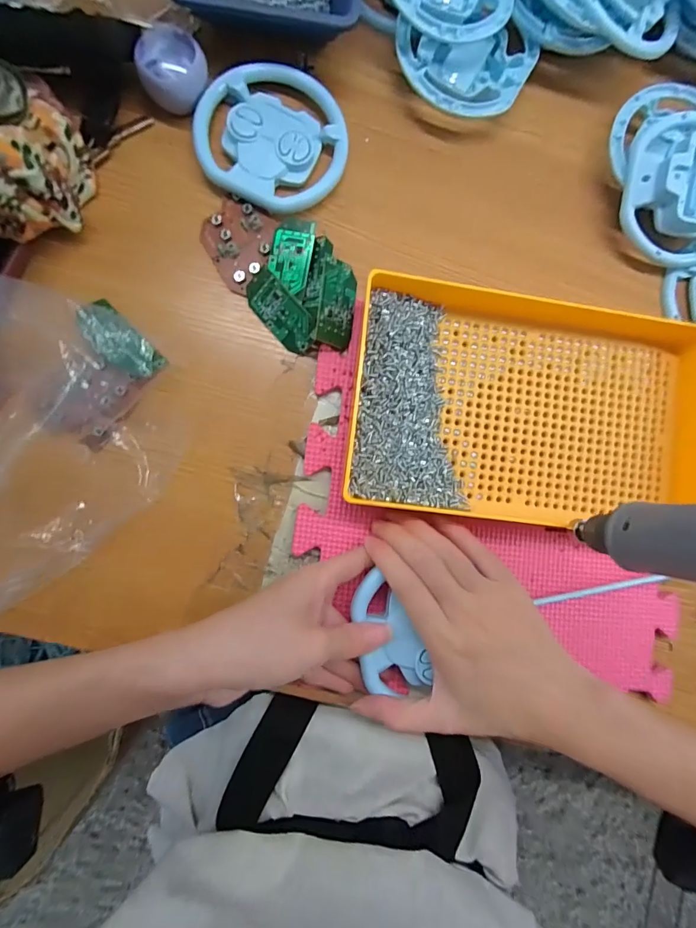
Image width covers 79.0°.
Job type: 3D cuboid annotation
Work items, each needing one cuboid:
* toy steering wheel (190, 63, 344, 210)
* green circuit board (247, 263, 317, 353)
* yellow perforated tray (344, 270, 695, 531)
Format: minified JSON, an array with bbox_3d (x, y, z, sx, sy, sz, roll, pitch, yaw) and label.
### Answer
[{"bbox_3d":[-0.052,-0.229,0.300,0.101,0.016,0.096,0,88,-6],"label":"toy steering wheel"},{"bbox_3d":[-0.047,-0.106,0.294,0.057,0.004,0.029,46,112,-2],"label":"green circuit board"},{"bbox_3d":[0.124,-0.040,0.288,0.239,0.033,0.157,7,88,-6],"label":"yellow perforated tray"}]

